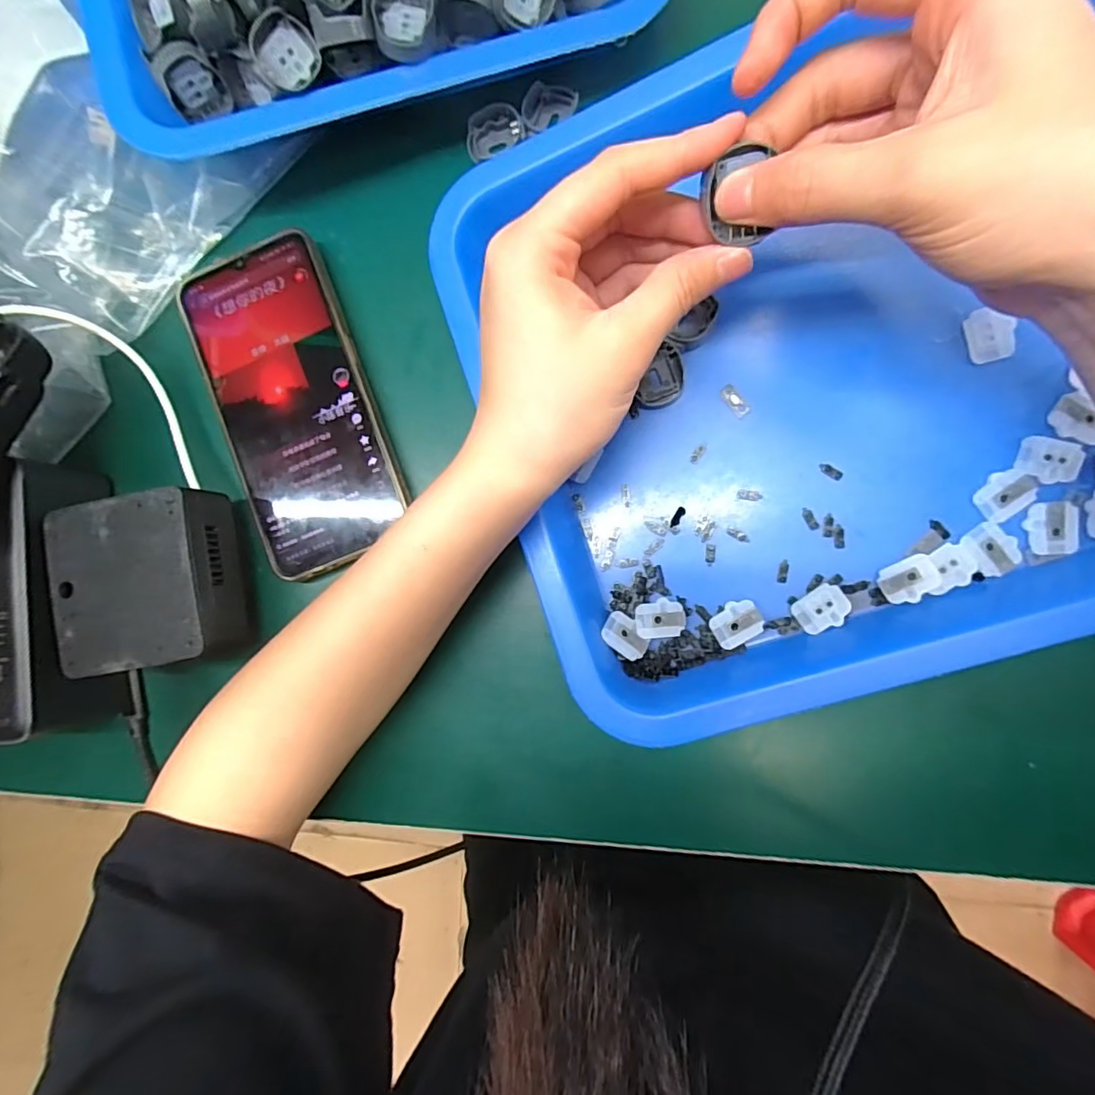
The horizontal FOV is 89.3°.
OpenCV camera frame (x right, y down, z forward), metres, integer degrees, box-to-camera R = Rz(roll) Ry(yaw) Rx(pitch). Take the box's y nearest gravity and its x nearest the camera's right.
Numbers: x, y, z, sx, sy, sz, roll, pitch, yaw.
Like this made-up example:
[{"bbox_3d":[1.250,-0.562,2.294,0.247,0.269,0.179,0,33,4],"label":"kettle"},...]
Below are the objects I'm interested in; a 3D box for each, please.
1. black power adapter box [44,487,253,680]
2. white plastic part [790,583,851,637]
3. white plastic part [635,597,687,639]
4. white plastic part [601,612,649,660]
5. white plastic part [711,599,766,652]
[{"bbox_3d":[-0.187,0.016,0.262,0.072,0.036,0.076,-11,87,7],"label":"black power adapter box"},{"bbox_3d":[0.118,0.027,0.238,0.022,0.006,0.017,-34,84,5],"label":"white plastic part"},{"bbox_3d":[0.051,0.032,0.249,0.022,0.007,0.017,-8,87,8],"label":"white plastic part"},{"bbox_3d":[0.034,0.040,0.247,0.022,0.005,0.016,41,69,3],"label":"white plastic part"},{"bbox_3d":[0.083,0.033,0.244,0.021,0.007,0.017,-32,84,6],"label":"white plastic part"}]

